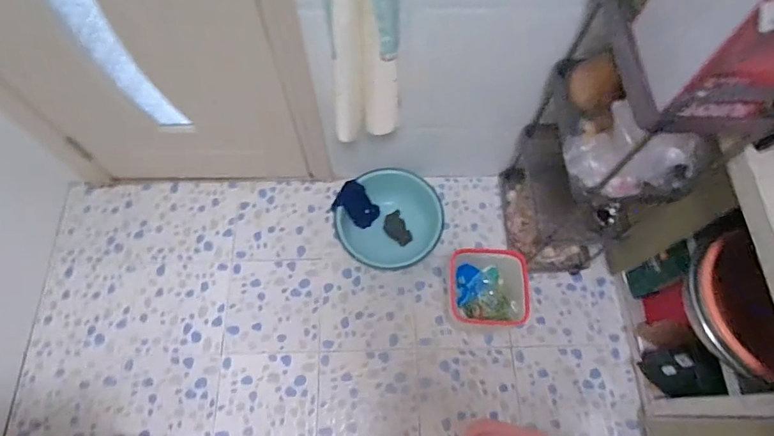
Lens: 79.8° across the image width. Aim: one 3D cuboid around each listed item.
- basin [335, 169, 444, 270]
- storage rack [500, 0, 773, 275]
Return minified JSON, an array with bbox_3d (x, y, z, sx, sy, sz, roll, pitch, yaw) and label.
[{"bbox_3d":[0.018,0.018,1.510,0.312,0.134,0.302,0,66,-1],"label":"basin"},{"bbox_3d":[0.509,-0.139,1.161,0.285,0.821,0.371,5,67,2],"label":"storage rack"}]

